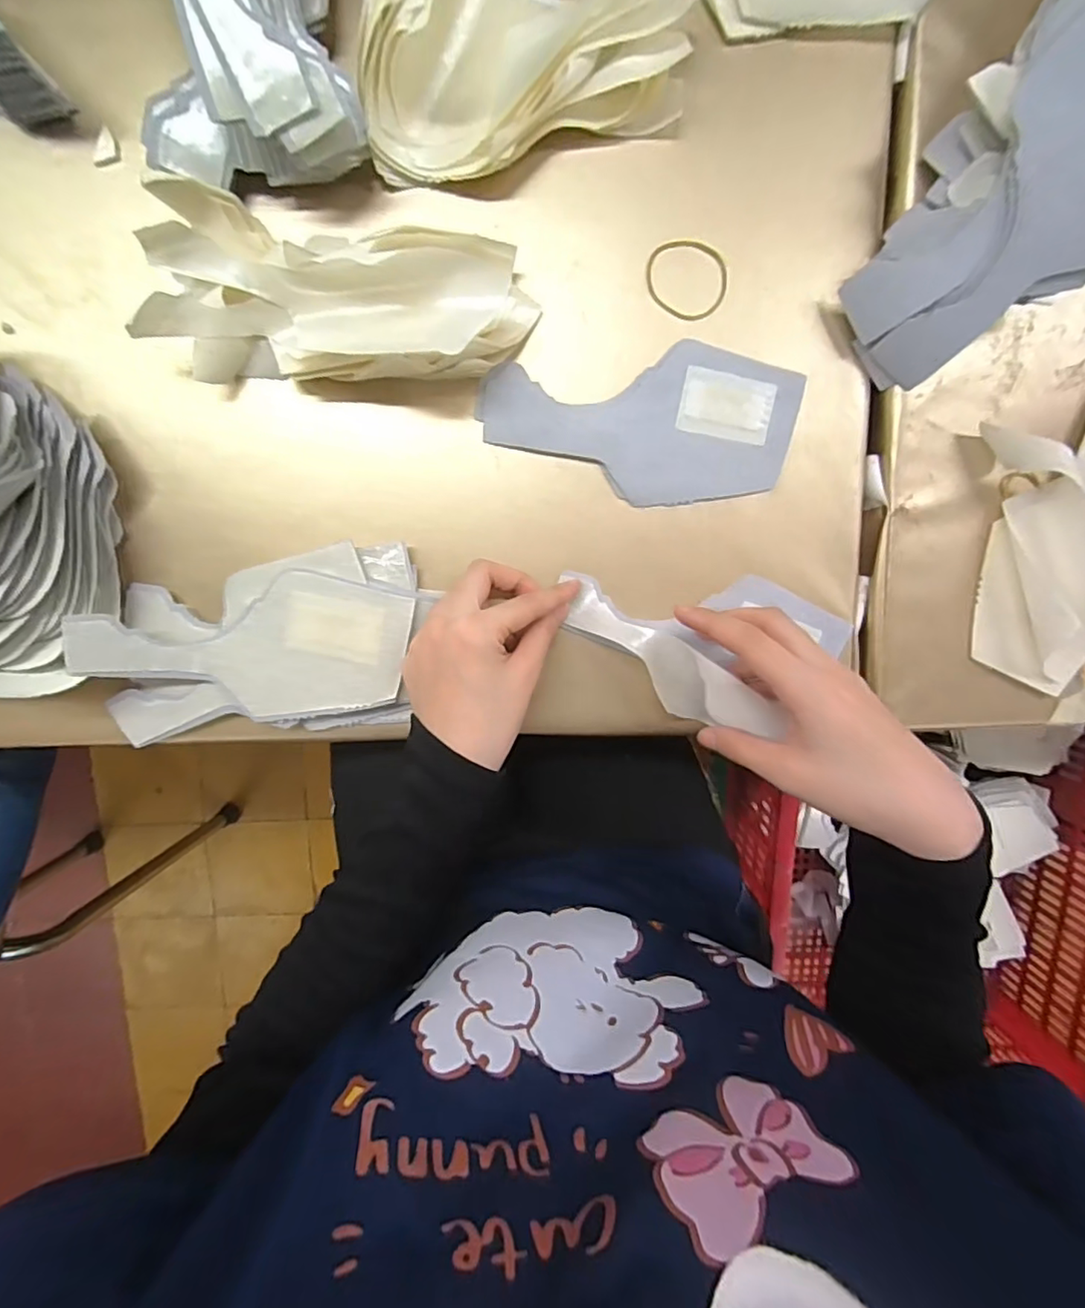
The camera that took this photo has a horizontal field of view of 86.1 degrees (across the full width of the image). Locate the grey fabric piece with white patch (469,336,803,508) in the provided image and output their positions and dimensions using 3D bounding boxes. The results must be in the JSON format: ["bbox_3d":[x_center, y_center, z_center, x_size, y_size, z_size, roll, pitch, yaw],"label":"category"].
[{"bbox_3d":[0.058,-0.136,0.345,0.184,0.009,0.087,2,98,-3],"label":"grey fabric piece with white patch"}]

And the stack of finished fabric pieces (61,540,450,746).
[{"bbox_3d":[-0.164,-0.003,0.341,0.198,0.038,0.104,-7,98,-1],"label":"stack of finished fabric pieces"}]

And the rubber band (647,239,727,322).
[{"bbox_3d":[0.084,-0.218,0.338,0.048,0.005,0.041,16,97,-4],"label":"rubber band"}]

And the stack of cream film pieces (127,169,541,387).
[{"bbox_3d":[-0.106,-0.197,0.308,0.199,0.052,0.093,1,98,-2],"label":"stack of cream film pieces"}]

